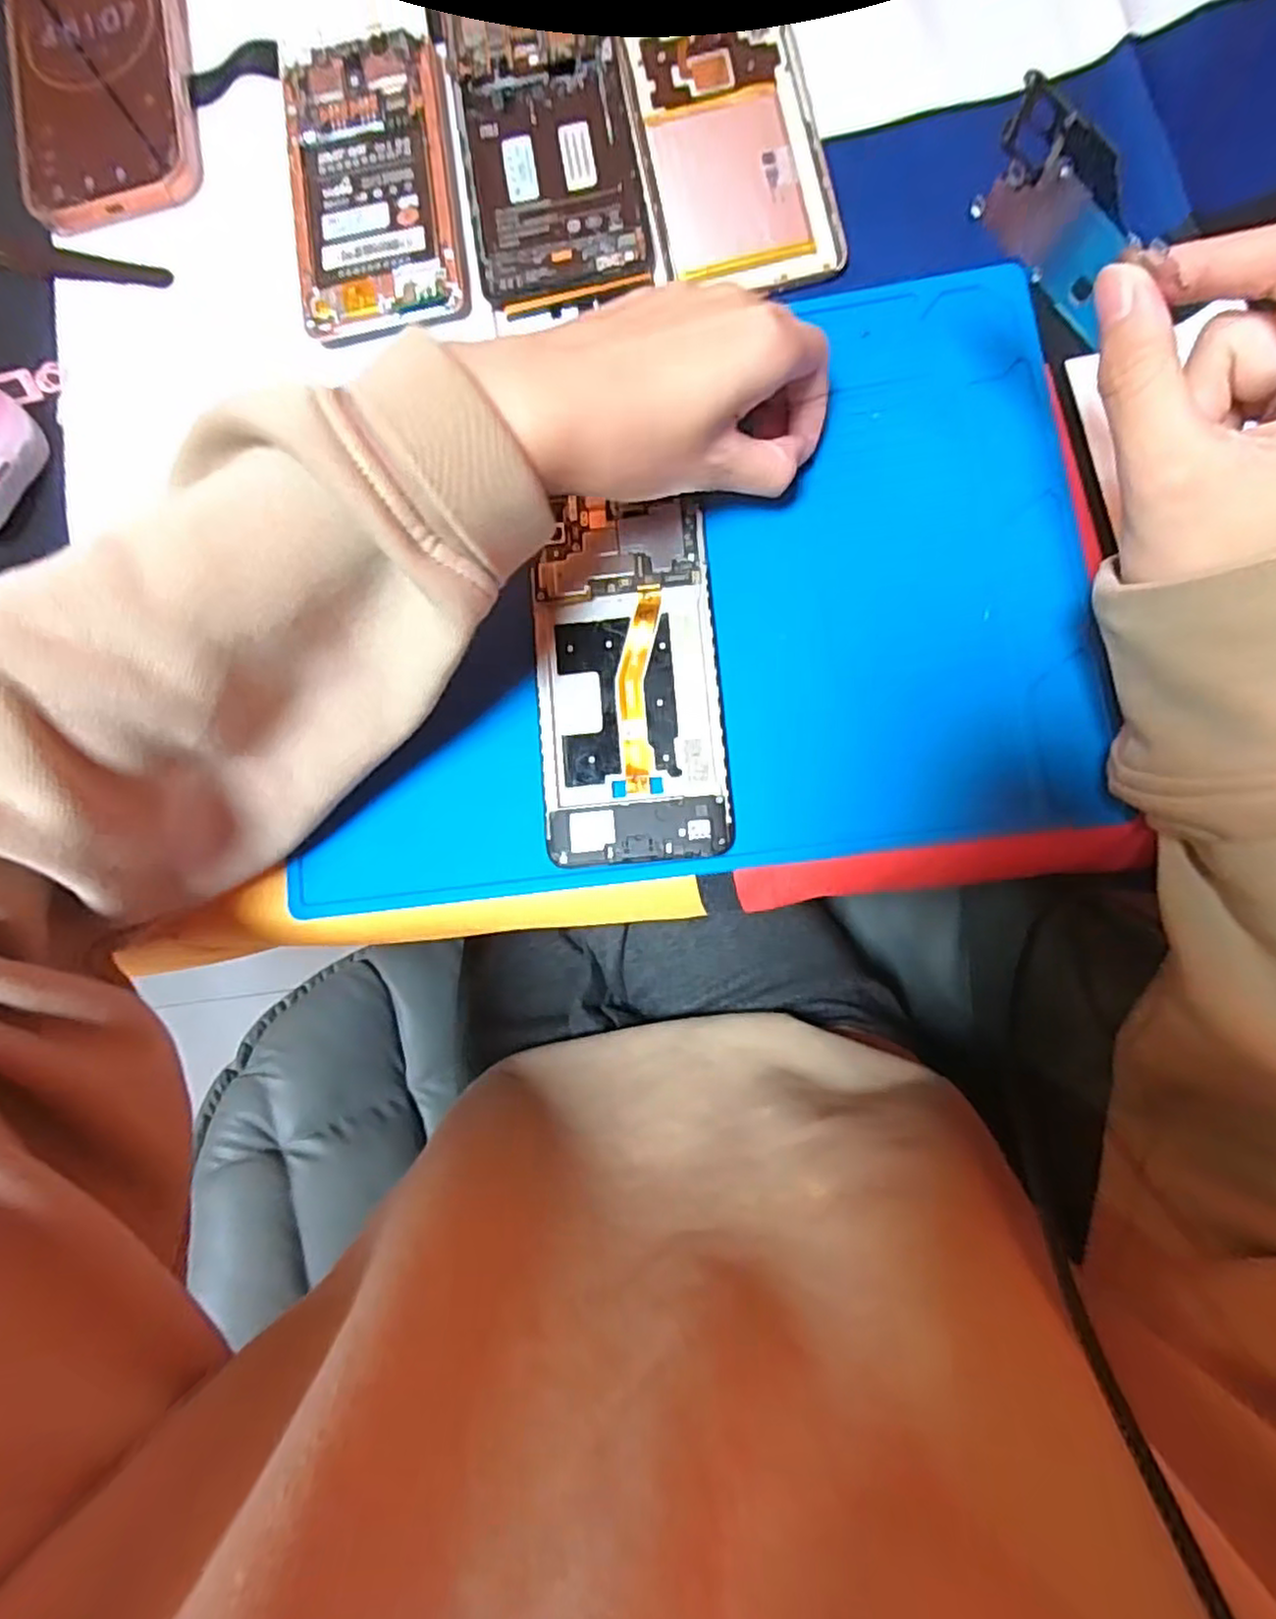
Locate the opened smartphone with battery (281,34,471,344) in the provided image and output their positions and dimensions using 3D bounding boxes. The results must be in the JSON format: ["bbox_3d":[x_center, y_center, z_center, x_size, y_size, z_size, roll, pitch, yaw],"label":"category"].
[{"bbox_3d":[-0.116,-0.275,0.310,0.071,0.005,0.138,-8,83,4],"label":"opened smartphone with battery"}]

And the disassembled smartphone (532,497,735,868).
[{"bbox_3d":[-0.004,-0.050,0.276,0.069,0.007,0.140,-5,83,4],"label":"disassembled smartphone"}]

